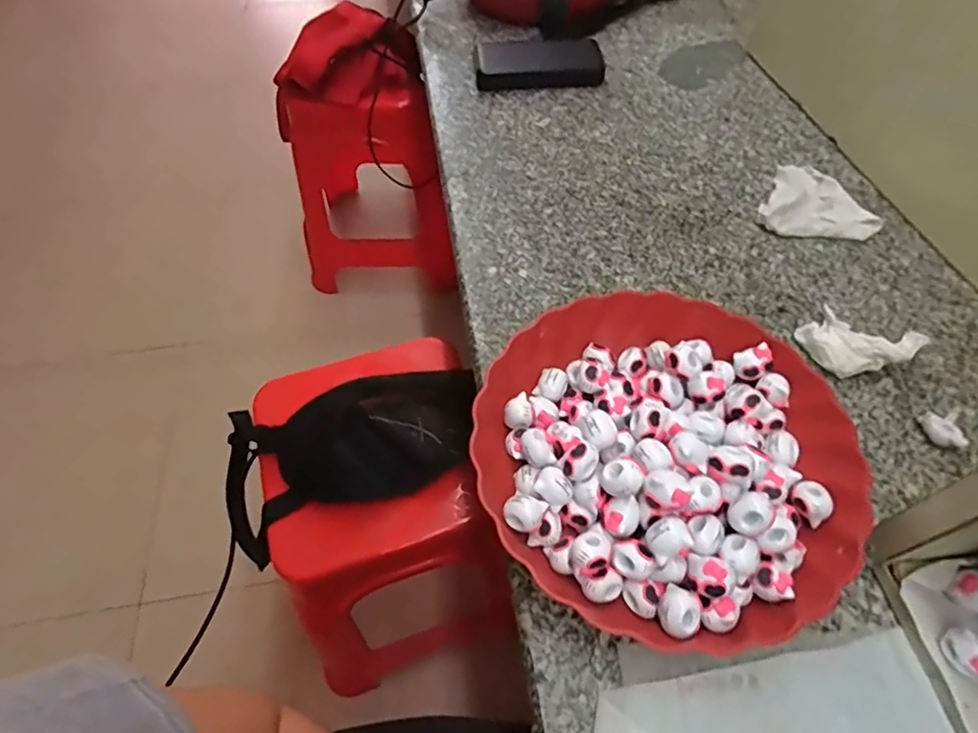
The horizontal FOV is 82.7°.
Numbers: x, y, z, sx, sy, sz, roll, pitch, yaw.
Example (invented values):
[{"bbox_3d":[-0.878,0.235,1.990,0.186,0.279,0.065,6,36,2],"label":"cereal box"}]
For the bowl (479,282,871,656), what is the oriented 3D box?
[{"bbox_3d":[0.114,0.053,0.374,0.236,0.060,0.233,0,56,1],"label":"bowl"}]

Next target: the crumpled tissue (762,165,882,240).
[{"bbox_3d":[0.325,-0.163,0.540,0.103,0.016,0.111,16,58,11],"label":"crumpled tissue"}]

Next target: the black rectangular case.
[{"bbox_3d":[0.062,-0.371,0.686,0.155,0.028,0.069,-3,56,-1],"label":"black rectangular case"}]

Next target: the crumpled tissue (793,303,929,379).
[{"bbox_3d":[0.291,-0.022,0.437,0.068,0.022,0.066,-26,59,-16],"label":"crumpled tissue"}]

